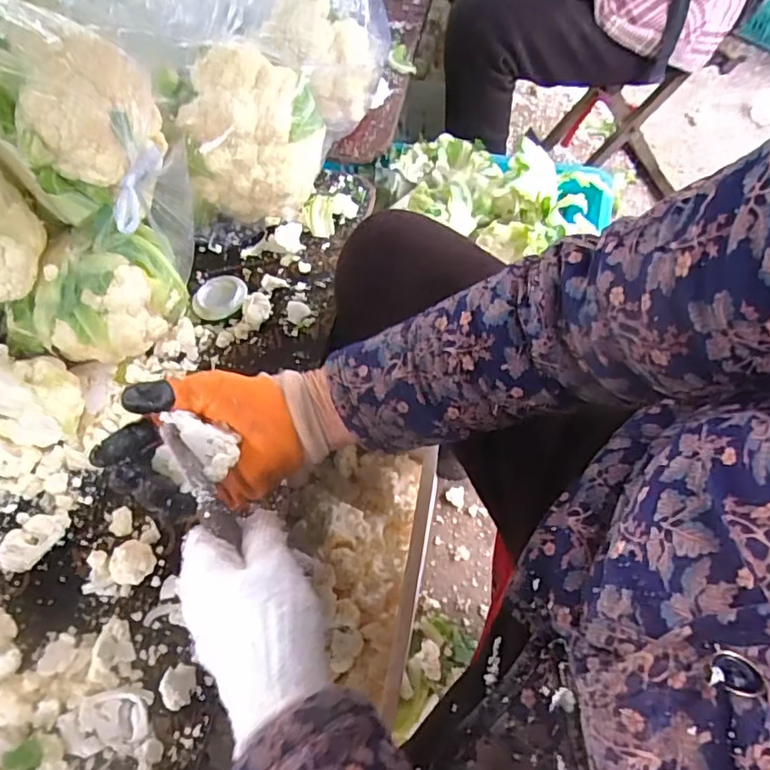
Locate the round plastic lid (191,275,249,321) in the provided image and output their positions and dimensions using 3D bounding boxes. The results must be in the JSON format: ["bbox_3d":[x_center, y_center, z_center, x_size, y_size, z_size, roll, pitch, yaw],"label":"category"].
[{"bbox_3d":[-0.187,-0.098,0.644,0.061,0.016,0.054,-35,62,-19],"label":"round plastic lid"}]

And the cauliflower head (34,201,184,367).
[{"bbox_3d":[-0.262,-0.095,0.536,0.111,0.109,0.115,-1,57,1],"label":"cauliflower head"}]

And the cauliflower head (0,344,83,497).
[{"bbox_3d":[-0.357,0.028,0.525,0.130,0.091,0.113,8,58,7],"label":"cauliflower head"}]

